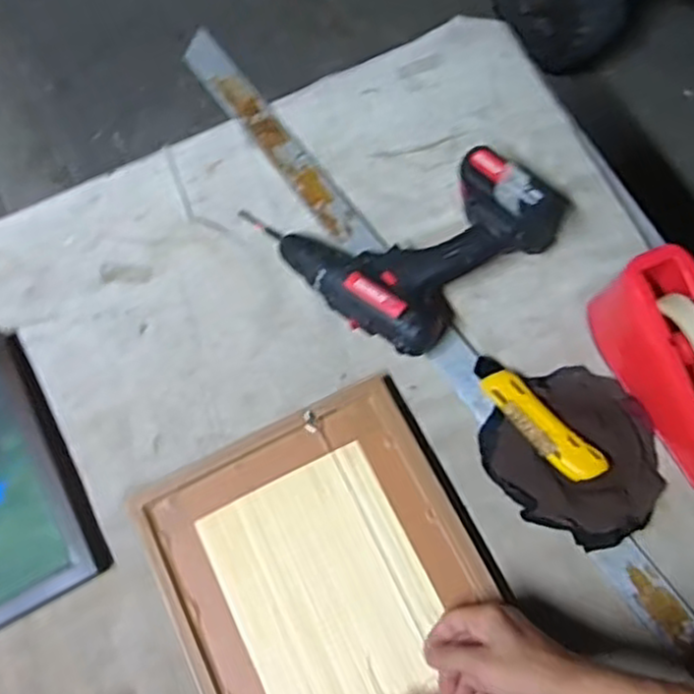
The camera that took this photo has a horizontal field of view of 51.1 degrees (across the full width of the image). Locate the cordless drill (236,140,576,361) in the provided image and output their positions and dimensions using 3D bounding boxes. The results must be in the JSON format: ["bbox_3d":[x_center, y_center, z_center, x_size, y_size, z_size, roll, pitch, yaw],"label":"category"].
[{"bbox_3d":[0.065,-0.144,0.713,0.258,0.089,0.238,-42,75,-13],"label":"cordless drill"}]

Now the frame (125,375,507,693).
[{"bbox_3d":[-0.009,0.219,0.616,0.252,0.023,0.329,-26,73,-9],"label":"frame"}]

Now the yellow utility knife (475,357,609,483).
[{"bbox_3d":[0.170,0.063,0.657,0.038,0.020,0.146,-35,61,-12],"label":"yellow utility knife"}]

